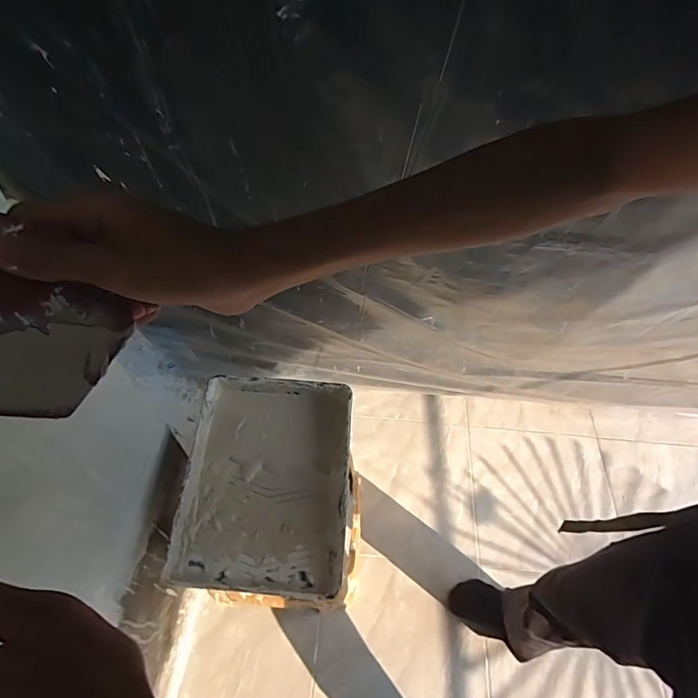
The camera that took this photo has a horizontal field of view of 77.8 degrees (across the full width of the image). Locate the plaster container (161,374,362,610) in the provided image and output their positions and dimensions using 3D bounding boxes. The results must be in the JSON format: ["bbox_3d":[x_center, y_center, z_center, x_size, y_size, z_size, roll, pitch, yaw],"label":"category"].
[{"bbox_3d":[-0.132,0.227,0.750,0.297,0.062,0.364,4,56,0],"label":"plaster container"}]

